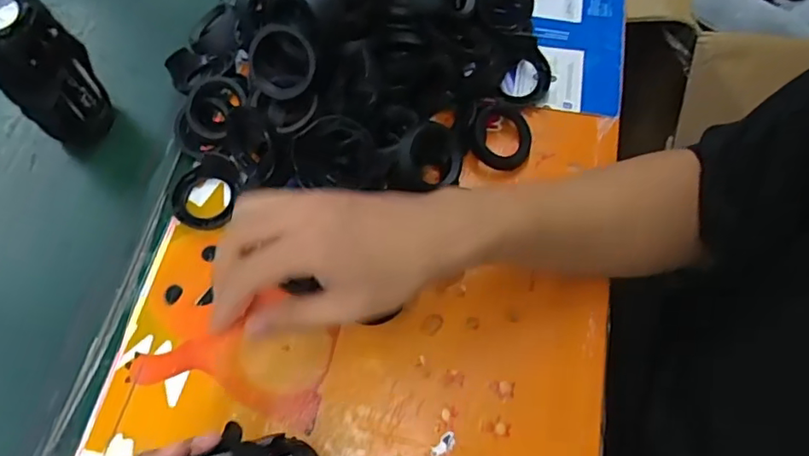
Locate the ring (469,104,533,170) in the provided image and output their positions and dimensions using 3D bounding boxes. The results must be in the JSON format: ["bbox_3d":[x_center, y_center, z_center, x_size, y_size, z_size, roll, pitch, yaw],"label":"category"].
[{"bbox_3d":[0.087,-0.080,0.508,0.062,0.012,0.055,-27,92,-22],"label":"ring"}]

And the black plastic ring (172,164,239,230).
[{"bbox_3d":[-0.174,-0.028,0.495,0.053,0.009,0.058,0,67,0],"label":"black plastic ring"}]

